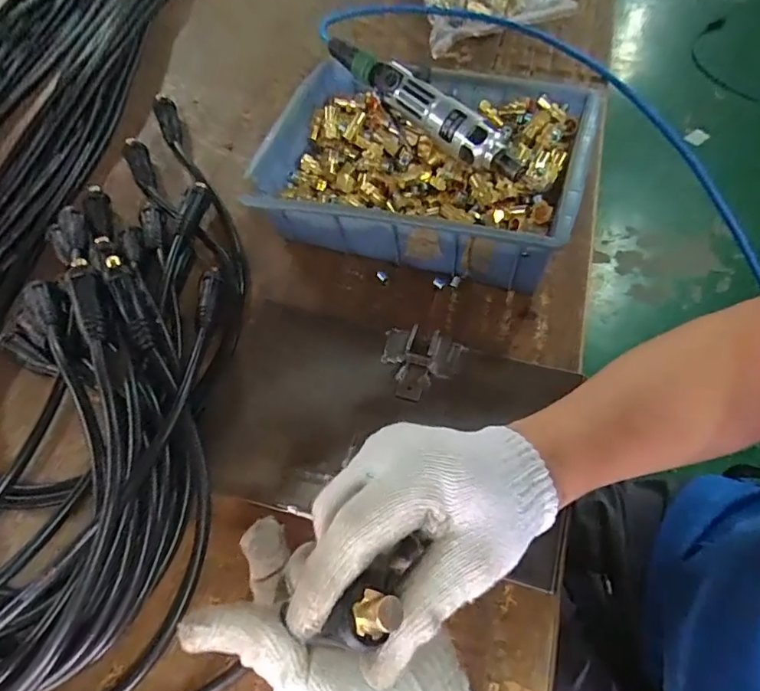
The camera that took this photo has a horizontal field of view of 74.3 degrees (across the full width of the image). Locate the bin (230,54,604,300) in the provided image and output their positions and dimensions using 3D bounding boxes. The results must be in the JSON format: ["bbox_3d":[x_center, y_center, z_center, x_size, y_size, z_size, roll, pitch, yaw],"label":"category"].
[{"bbox_3d":[0.041,-0.181,0.502,0.303,0.106,0.210,13,63,12],"label":"bin"}]

